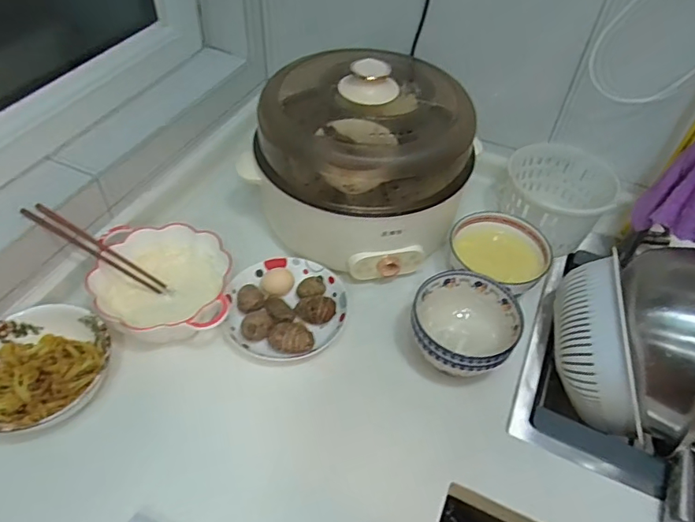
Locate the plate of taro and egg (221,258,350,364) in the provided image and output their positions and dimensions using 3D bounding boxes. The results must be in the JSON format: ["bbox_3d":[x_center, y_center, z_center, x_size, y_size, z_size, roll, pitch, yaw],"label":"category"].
[{"bbox_3d":[-0.089,0.063,0.749,0.173,0.042,0.170,2,48,-2],"label":"plate of taro and egg"}]

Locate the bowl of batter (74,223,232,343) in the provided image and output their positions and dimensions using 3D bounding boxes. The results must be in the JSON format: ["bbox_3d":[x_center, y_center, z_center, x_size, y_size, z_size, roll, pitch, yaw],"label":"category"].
[{"bbox_3d":[-0.262,0.037,0.725,0.184,0.073,0.207,-18,51,-19],"label":"bowl of batter"}]

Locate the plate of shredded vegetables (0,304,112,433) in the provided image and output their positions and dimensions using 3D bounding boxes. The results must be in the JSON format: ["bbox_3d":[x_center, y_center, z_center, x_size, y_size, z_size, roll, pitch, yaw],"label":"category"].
[{"bbox_3d":[-0.398,0.142,0.651,0.159,0.057,0.174,28,52,20],"label":"plate of shredded vegetables"}]

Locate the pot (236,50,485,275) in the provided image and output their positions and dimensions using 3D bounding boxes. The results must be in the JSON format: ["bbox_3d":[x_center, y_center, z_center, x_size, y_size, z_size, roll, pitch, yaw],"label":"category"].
[{"bbox_3d":[0.036,-0.170,0.790,0.292,0.242,0.299,2,48,-2],"label":"pot"}]

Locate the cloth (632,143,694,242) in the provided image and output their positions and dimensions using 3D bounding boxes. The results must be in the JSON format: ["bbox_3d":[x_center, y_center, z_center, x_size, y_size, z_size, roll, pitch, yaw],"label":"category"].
[{"bbox_3d":[0.479,-0.101,0.714,0.067,0.175,0.122,16,49,11],"label":"cloth"}]

